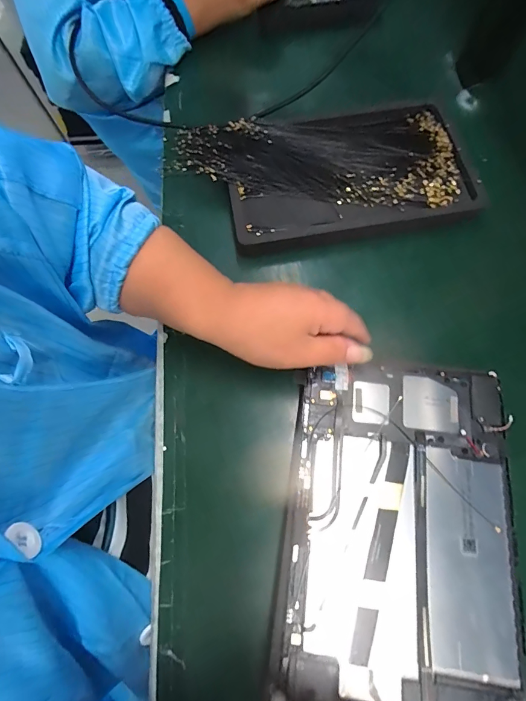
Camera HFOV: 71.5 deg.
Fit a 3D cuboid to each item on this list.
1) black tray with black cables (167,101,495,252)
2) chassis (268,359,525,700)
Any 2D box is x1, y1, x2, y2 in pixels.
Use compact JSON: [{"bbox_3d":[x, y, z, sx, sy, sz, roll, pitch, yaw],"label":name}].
[{"bbox_3d":[0.056,-0.180,0.379,0.298,0.023,0.154,-6,70,1],"label":"black tray with black cables"},{"bbox_3d":[0.093,0.124,0.256,0.157,0.011,0.234,7,70,4],"label":"chassis"}]

